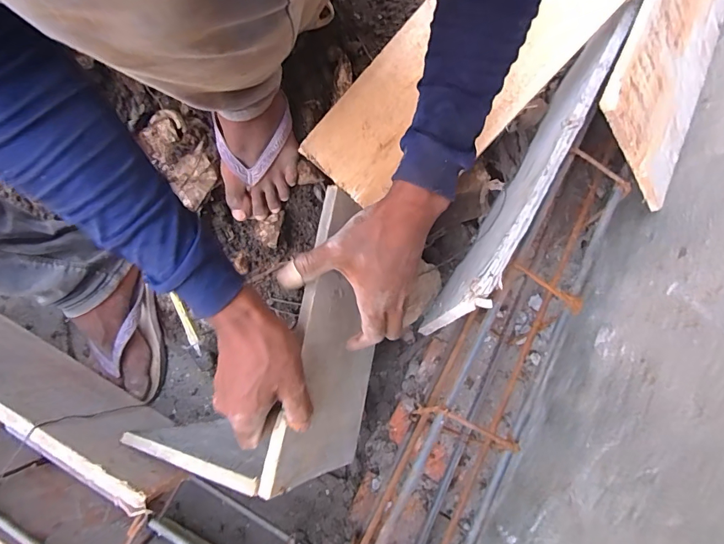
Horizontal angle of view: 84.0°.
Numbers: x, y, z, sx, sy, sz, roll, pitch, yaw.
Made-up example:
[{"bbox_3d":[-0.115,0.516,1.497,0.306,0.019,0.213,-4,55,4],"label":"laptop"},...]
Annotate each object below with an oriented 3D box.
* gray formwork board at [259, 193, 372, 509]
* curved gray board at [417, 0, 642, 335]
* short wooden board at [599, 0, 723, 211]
[{"bbox_3d":[-0.024,0.075,0.452,0.010,0.161,0.297,6,81,29],"label":"gray formwork board"},{"bbox_3d":[0.215,-0.121,0.547,0.043,0.215,0.438,29,74,9],"label":"curved gray board"},{"bbox_3d":[0.437,-0.354,0.530,0.165,0.014,0.569,41,70,-28],"label":"short wooden board"}]

